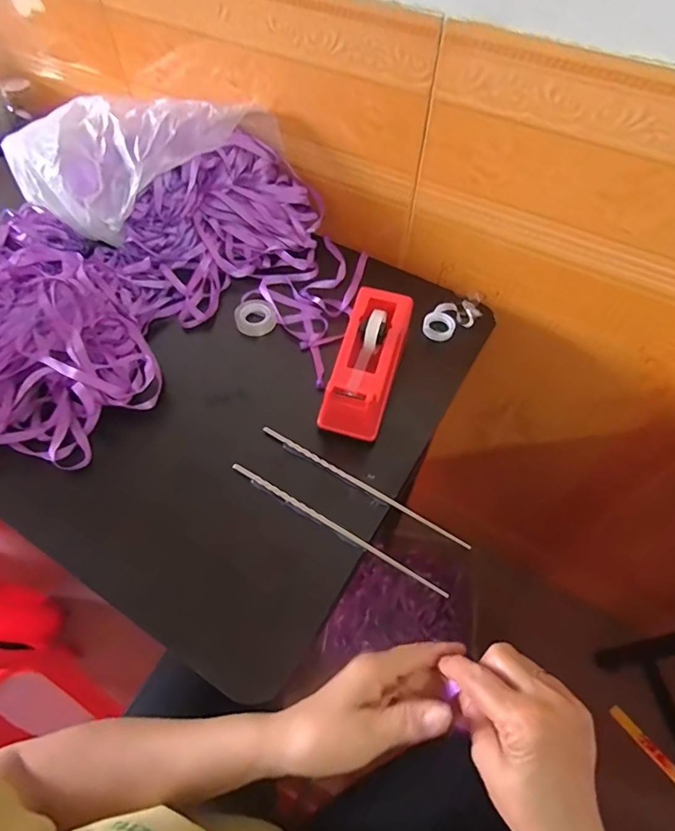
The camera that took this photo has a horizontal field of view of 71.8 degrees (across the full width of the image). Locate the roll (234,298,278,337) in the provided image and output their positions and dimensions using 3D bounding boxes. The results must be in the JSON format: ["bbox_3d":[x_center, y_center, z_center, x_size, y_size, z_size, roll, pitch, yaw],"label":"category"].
[{"bbox_3d":[-0.099,-0.118,0.555,0.045,0.020,0.047,1,58,-1],"label":"roll"}]

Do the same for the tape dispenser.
[{"bbox_3d":[0.029,-0.053,0.475,0.064,0.070,0.155,16,59,9],"label":"tape dispenser"}]

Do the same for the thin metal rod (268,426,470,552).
[{"bbox_3d":[0.021,0.065,0.443,0.221,0.004,0.007,28,61,16],"label":"thin metal rod"}]

